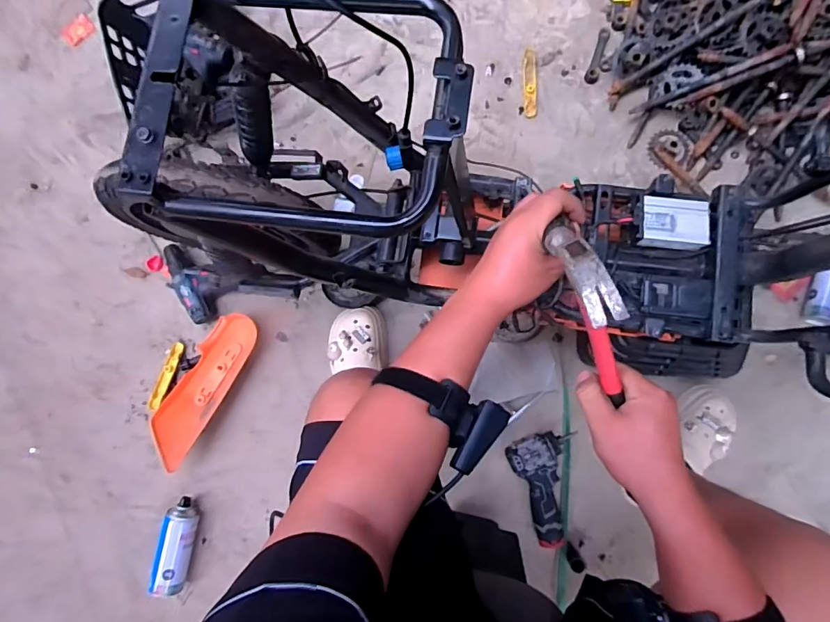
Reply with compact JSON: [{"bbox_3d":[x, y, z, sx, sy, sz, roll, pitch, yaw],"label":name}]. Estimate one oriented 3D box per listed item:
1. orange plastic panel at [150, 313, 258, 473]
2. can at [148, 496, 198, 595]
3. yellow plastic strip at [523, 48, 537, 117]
[{"bbox_3d":[-0.448,0.155,0.975,0.106,0.055,0.330,27,87,5],"label":"orange plastic panel"},{"bbox_3d":[-0.477,0.472,0.929,0.055,0.058,0.183,4,85,3],"label":"can"},{"bbox_3d":[0.253,-0.498,1.019,0.029,0.007,0.150,-1,85,3],"label":"yellow plastic strip"}]

